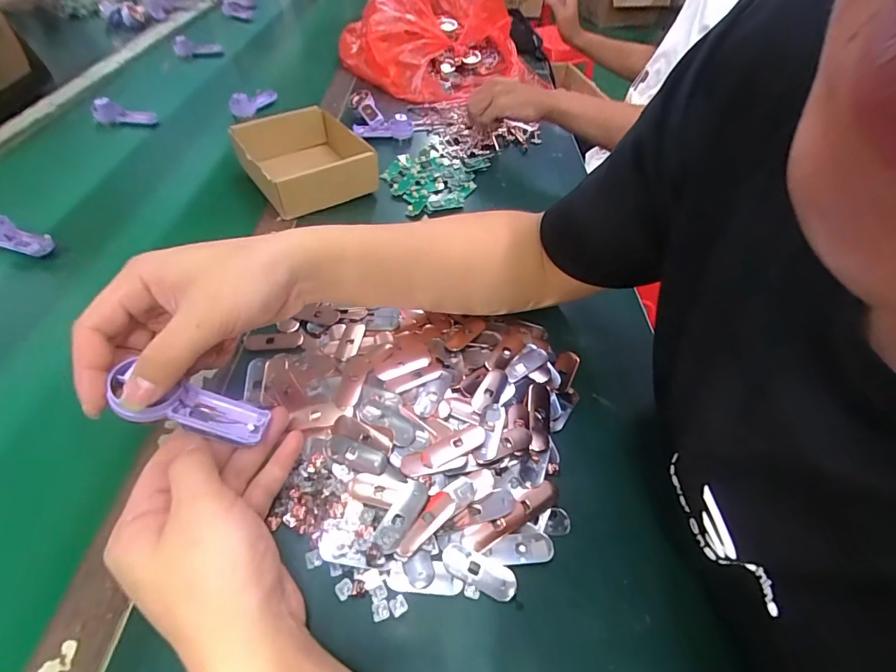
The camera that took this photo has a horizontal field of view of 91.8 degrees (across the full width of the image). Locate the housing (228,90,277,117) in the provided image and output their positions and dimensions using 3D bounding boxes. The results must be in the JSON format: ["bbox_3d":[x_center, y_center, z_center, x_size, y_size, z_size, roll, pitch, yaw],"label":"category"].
[{"bbox_3d":[-0.336,-0.410,0.748,0.031,0.037,0.094,14,49,9],"label":"housing"}]

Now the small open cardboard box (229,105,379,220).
[{"bbox_3d":[-0.188,-0.235,0.584,0.154,0.061,0.165,-25,55,-23],"label":"small open cardboard box"}]

